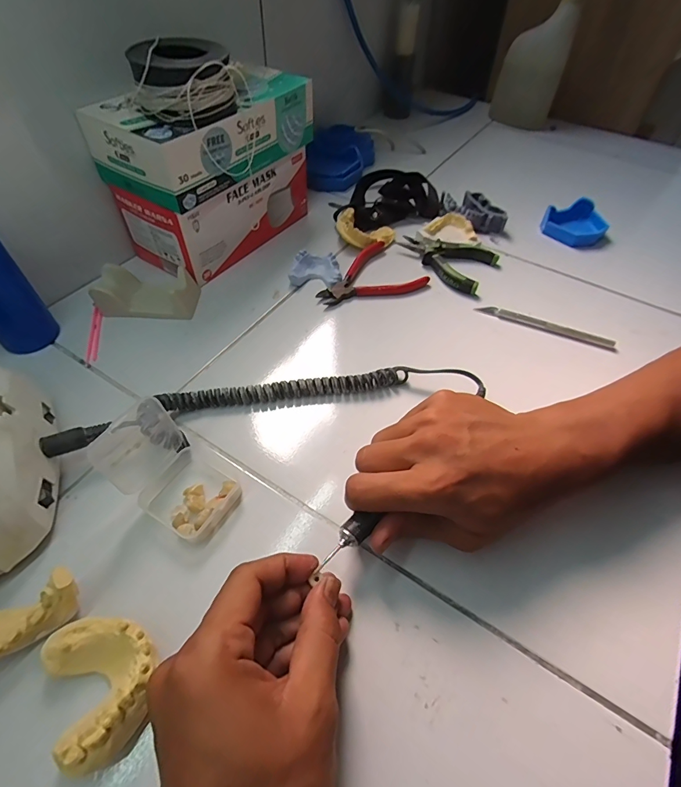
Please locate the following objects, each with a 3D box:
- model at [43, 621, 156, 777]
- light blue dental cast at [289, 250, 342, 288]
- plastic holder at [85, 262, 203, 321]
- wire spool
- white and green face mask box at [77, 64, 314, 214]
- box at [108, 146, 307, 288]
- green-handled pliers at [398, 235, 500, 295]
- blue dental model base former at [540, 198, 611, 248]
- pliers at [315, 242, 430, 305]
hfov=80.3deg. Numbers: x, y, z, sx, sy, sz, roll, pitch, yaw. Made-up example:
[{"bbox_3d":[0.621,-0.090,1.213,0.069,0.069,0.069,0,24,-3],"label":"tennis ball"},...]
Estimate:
[{"bbox_3d":[-0.128,0.156,0.221,0.049,0.029,0.071,-27,58,-22],"label":"model"},{"bbox_3d":[-0.027,-0.141,0.457,0.055,0.022,0.040,6,52,2],"label":"light blue dental cast"},{"bbox_3d":[-0.199,-0.106,0.417,0.092,0.033,0.051,2,51,-2],"label":"plastic holder"},{"bbox_3d":[-0.135,-0.269,0.350,0.095,0.050,0.073,-14,54,-14],"label":"wire spool"},{"bbox_3d":[-0.124,-0.269,0.407,0.105,0.071,0.219,35,58,22],"label":"white and green face mask box"},{"bbox_3d":[-0.135,-0.224,0.472,0.098,0.078,0.208,30,56,20],"label":"box"},{"bbox_3d":[0.123,-0.164,0.483,0.111,0.015,0.078,28,55,18],"label":"green-handled pliers"},{"bbox_3d":[0.316,-0.226,0.533,0.090,0.027,0.064,-33,60,-25],"label":"blue dental model base former"},{"bbox_3d":[0.029,-0.130,0.459,0.119,0.020,0.082,-27,58,-22],"label":"pliers"}]

